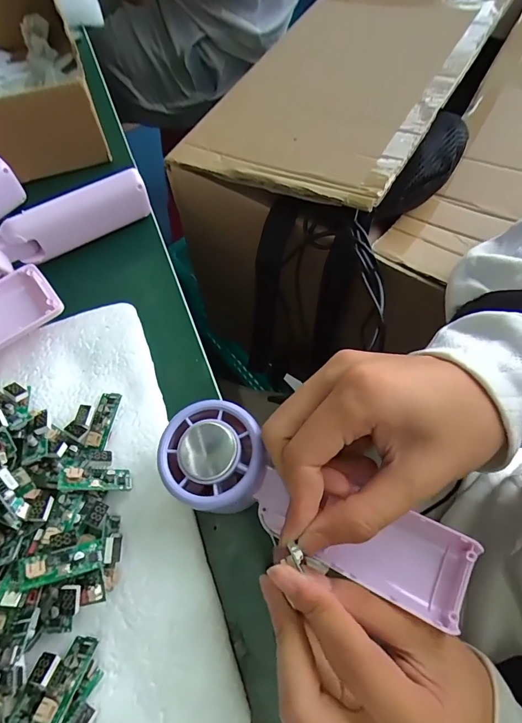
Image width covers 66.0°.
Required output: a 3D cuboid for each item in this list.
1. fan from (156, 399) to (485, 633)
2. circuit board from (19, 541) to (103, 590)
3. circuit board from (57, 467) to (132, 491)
[{"bbox_3d":[0.025,0.073,0.207,0.163,0.025,0.050,26,68,4],"label":"fan"},{"bbox_3d":[-0.100,0.102,0.204,0.037,0.008,0.014,-2,63,-30],"label":"circuit board"},{"bbox_3d":[-0.094,0.068,0.233,0.039,0.008,0.013,11,62,-30],"label":"circuit board"}]

